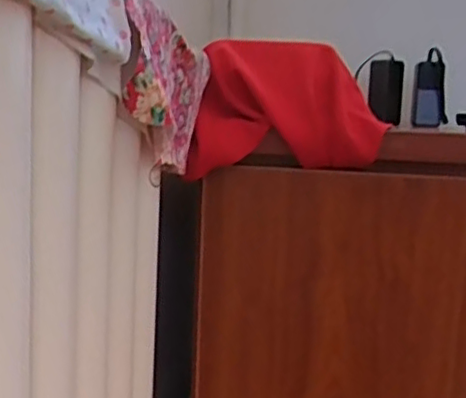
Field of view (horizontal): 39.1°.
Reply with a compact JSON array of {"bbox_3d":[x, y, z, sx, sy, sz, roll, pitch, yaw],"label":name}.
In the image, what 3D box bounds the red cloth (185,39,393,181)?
[{"bbox_3d":[0.064,-0.112,0.793,0.231,0.152,0.074,3,3,6],"label":"red cloth"}]

